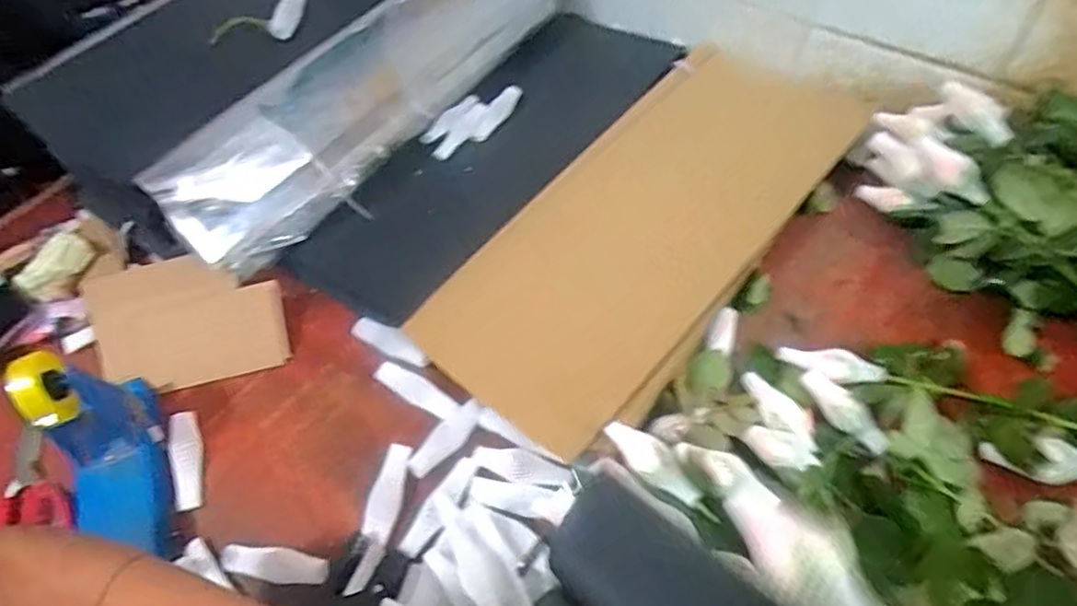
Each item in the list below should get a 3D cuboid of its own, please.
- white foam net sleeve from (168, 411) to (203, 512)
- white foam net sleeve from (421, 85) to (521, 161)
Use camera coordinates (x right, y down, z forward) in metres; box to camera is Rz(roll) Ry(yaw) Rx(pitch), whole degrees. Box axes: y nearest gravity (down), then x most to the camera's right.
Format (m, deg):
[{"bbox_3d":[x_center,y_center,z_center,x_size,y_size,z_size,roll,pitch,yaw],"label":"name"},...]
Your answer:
[{"bbox_3d":[-0.309,0.137,0.568,0.023,0.014,0.086,-13,72,-5],"label":"white foam net sleeve"},{"bbox_3d":[-0.080,-0.221,0.791,0.137,0.029,0.052,-36,60,-20],"label":"white foam net sleeve"}]

